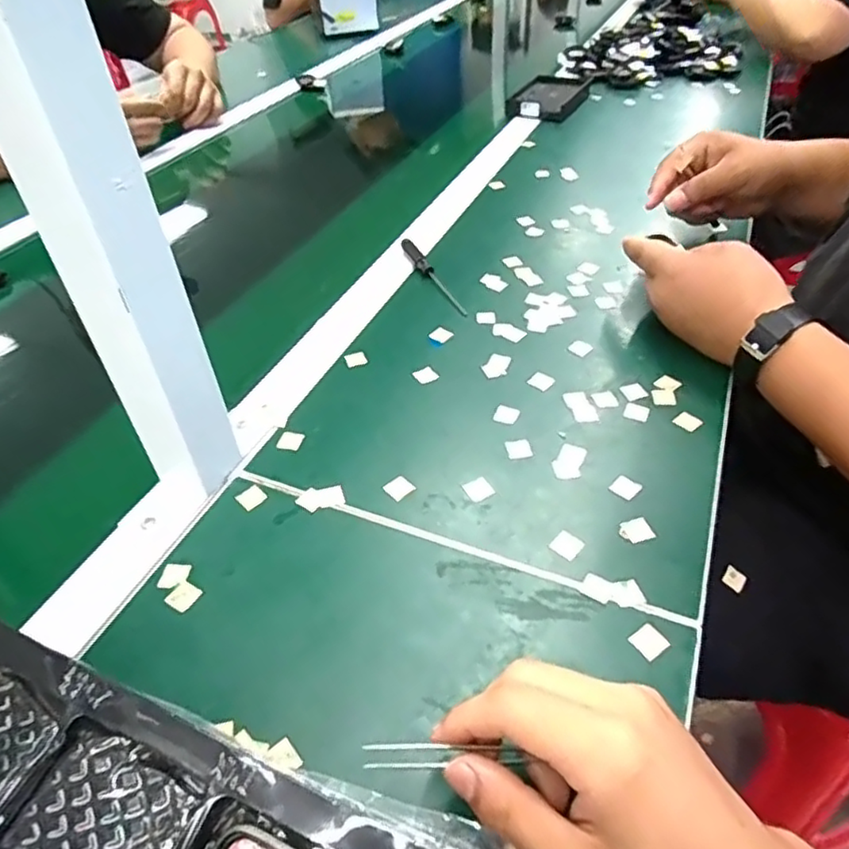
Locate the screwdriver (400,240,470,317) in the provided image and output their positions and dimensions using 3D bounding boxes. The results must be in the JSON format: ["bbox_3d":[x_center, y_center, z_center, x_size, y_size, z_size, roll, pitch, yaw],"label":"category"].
[{"bbox_3d":[0.009,-0.142,0.601,0.012,0.017,0.126,-20,45,-17],"label":"screwdriver"}]

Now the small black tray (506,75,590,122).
[{"bbox_3d":[0.190,-0.502,0.971,0.095,0.020,0.160,17,47,21],"label":"small black tray"}]

